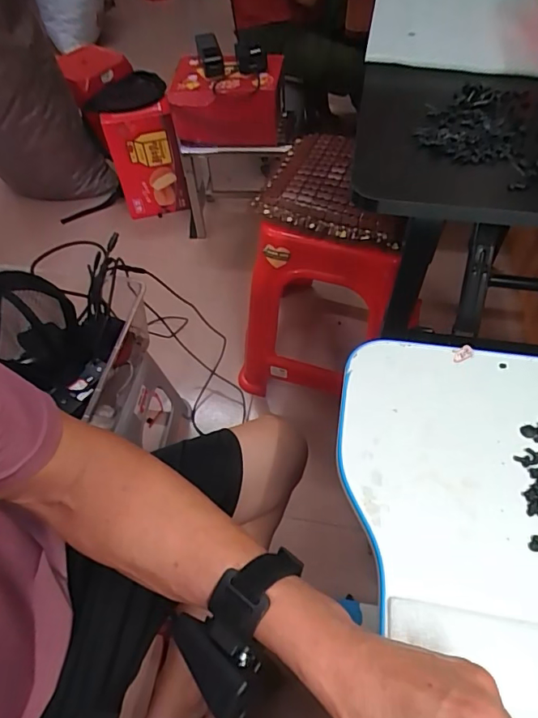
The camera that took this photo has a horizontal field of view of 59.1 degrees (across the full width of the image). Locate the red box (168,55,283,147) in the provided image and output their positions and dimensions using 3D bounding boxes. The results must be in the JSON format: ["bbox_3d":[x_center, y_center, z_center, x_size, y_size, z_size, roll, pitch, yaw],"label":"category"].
[{"bbox_3d":[-0.121,-0.697,1.294,0.295,0.152,0.246,3,54,5],"label":"red box"}]

